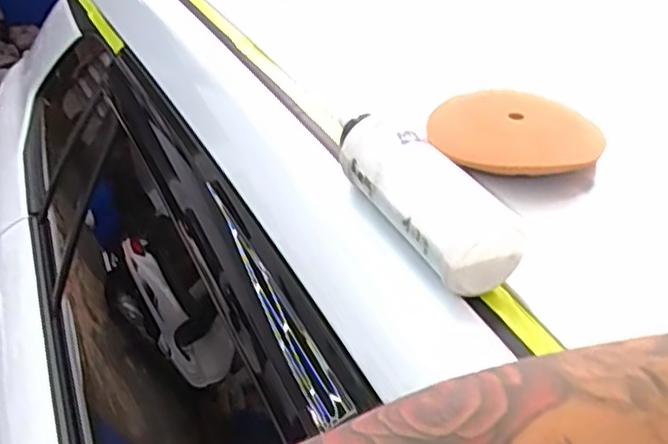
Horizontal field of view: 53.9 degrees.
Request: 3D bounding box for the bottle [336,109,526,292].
[{"bbox_3d":[0.051,-0.022,0.444,0.052,0.052,0.173,-13,38,-30],"label":"bottle"}]

